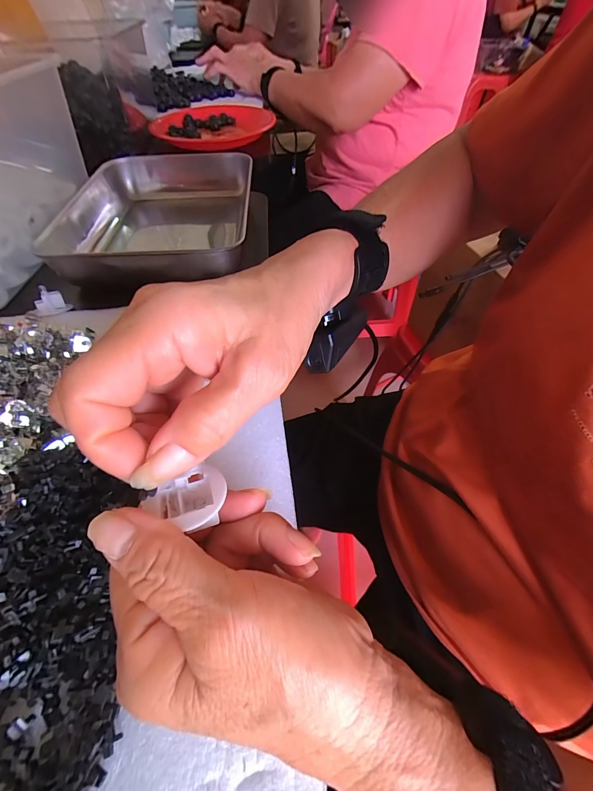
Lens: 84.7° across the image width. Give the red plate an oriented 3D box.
[{"bbox_3d":[-0.152,-0.494,0.606,0.220,0.028,0.199,-17,54,-12],"label":"red plate"}]

